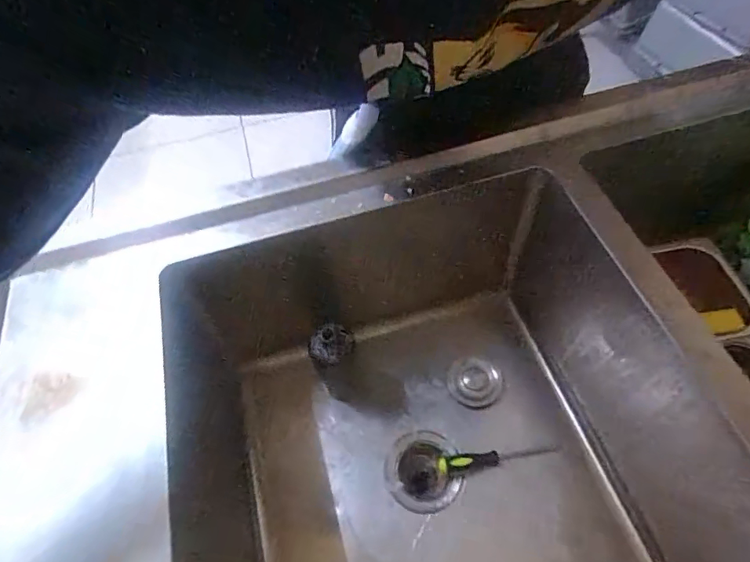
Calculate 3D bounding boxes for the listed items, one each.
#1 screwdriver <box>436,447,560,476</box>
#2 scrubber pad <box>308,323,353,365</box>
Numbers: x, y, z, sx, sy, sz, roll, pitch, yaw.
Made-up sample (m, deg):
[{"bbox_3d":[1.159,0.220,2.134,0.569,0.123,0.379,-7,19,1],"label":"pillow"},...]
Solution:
[{"bbox_3d":[0.176,0.257,0.705,0.170,0.028,0.028,-10,56,-3],"label":"screwdriver"},{"bbox_3d":[-0.063,0.088,0.677,0.056,0.029,0.050,5,56,8],"label":"scrubber pad"}]

